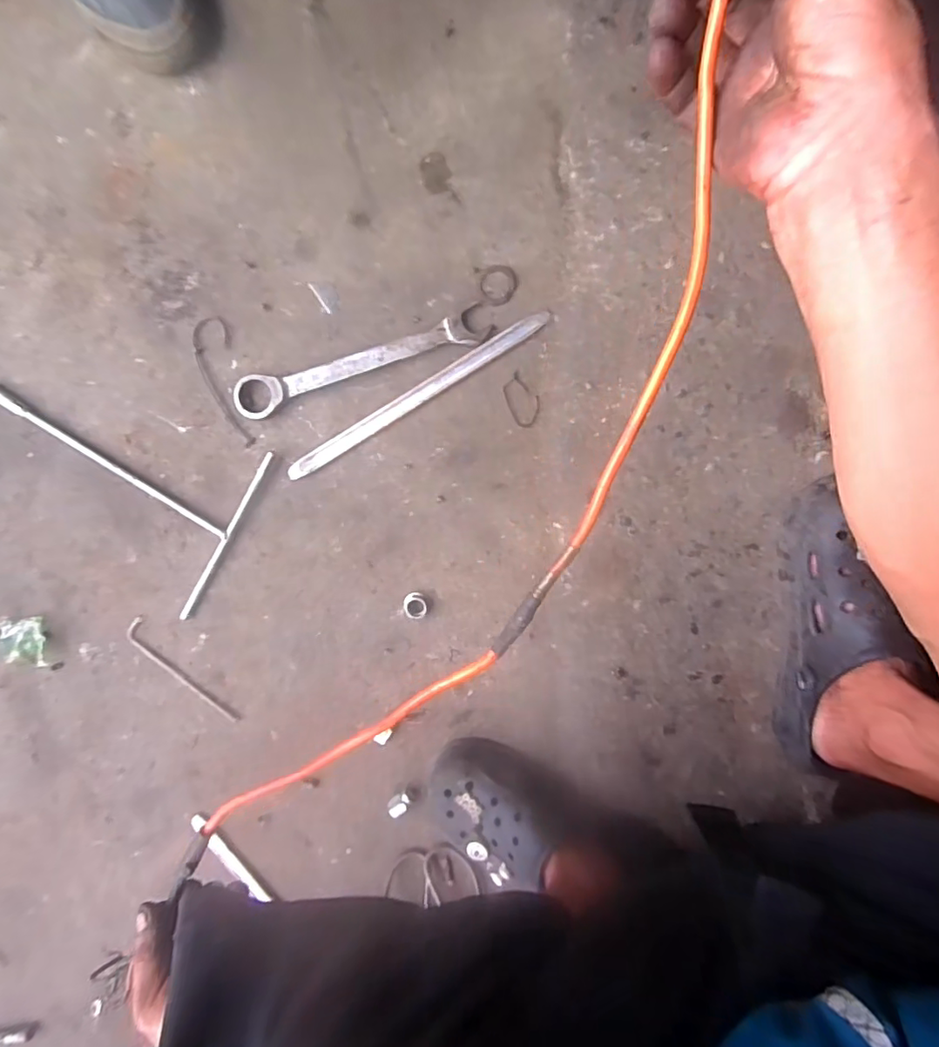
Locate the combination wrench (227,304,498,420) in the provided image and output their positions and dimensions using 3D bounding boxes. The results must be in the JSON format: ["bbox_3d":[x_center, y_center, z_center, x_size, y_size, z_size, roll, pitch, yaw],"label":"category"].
[{"bbox_3d":[-0.105,-0.154,0.524,0.252,0.017,0.039,-16,95,8],"label":"combination wrench"}]

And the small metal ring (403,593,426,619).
[{"bbox_3d":[-0.054,0.083,0.549,0.024,0.012,0.023,1,97,6],"label":"small metal ring"}]

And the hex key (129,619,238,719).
[{"bbox_3d":[-0.311,0.164,0.587,0.030,0.006,0.153,-45,91,9],"label":"hex key"}]

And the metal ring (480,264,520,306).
[{"bbox_3d":[0.029,-0.229,0.523,0.036,0.004,0.038,-7,96,7],"label":"metal ring"}]

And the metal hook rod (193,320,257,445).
[{"bbox_3d":[-0.242,-0.139,0.540,0.036,0.009,0.130,-15,95,7],"label":"metal hook rod"}]

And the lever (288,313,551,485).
[{"bbox_3d":[-0.054,-0.125,0.528,0.287,0.014,0.019,-30,93,9],"label":"lever"}]

